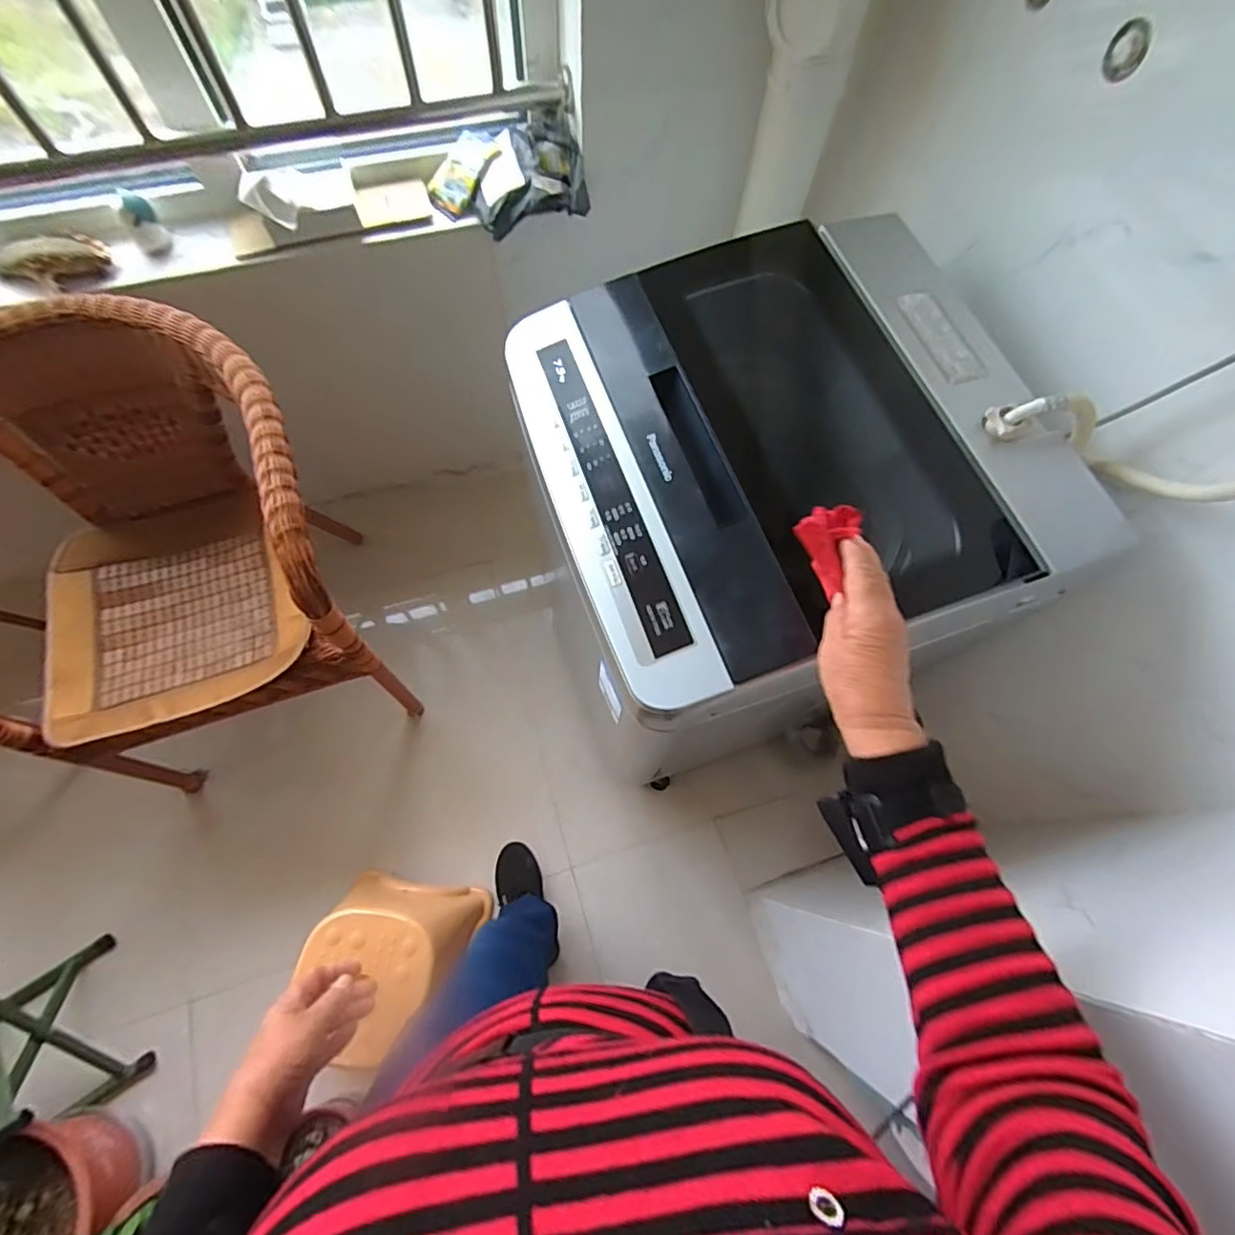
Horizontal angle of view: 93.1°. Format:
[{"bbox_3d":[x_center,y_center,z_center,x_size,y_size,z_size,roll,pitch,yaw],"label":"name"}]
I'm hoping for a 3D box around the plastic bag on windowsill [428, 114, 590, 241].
[{"bbox_3d":[-0.195,-0.764,1.020,0.260,0.083,0.165,-12,70,-7],"label":"plastic bag on windowsill"}]

